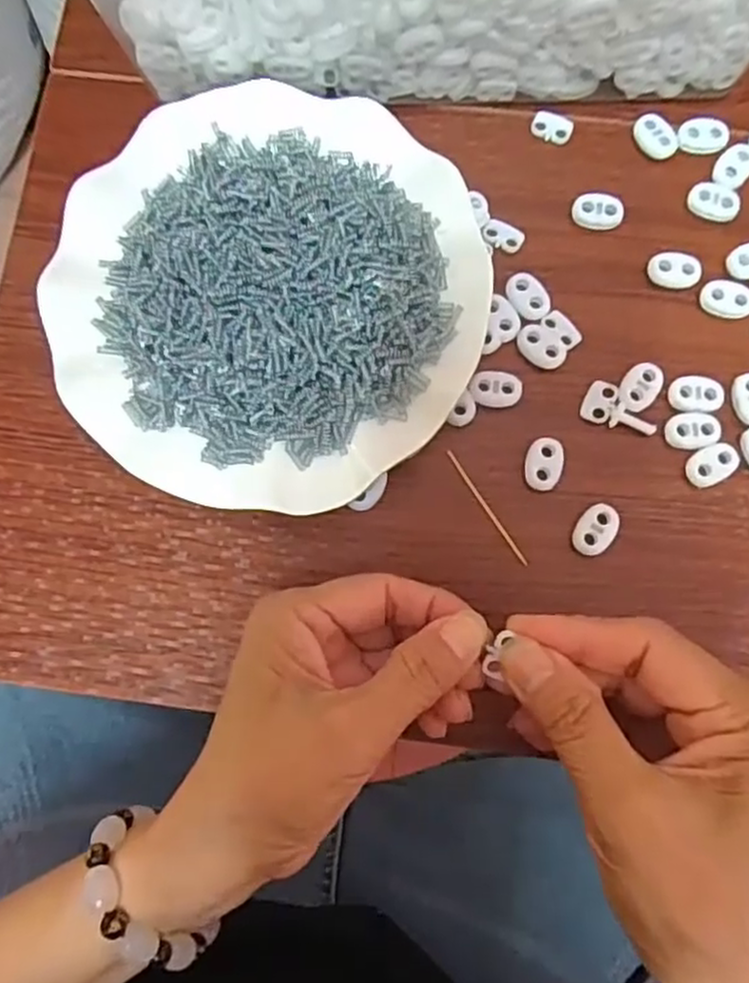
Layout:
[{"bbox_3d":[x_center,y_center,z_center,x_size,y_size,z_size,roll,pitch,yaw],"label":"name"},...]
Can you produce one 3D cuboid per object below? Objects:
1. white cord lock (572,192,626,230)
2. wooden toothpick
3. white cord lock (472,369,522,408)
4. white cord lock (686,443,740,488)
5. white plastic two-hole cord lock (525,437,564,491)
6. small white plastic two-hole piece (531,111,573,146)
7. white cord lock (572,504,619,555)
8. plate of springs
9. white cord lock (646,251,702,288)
[{"bbox_3d":[0.102,-0.127,0.322,0.023,0.006,0.015,9,82,4],"label":"white cord lock"},{"bbox_3d":[0.048,0.007,0.302,0.004,0.004,0.058,-32,81,-3],"label":"wooden toothpick"},{"bbox_3d":[0.053,-0.045,0.309,0.021,0.004,0.016,-4,81,2],"label":"white cord lock"},{"bbox_3d":[0.144,-0.012,0.300,0.023,0.004,0.015,-26,81,-2],"label":"white cord lock"},{"bbox_3d":[0.073,-0.012,0.303,0.015,0.004,0.022,8,82,4],"label":"white plastic two-hole cord lock"},{"bbox_3d":[0.084,-0.172,0.332,0.020,0.004,0.012,29,84,6],"label":"small white plastic two-hole piece"},{"bbox_3d":[0.093,0.016,0.298,0.016,0.004,0.024,30,84,6],"label":"white cord lock"},{"bbox_3d":[-0.046,-0.086,0.309,0.178,0.027,0.182,0,81,2],"label":"plate of springs"},{"bbox_3d":[0.134,-0.098,0.315,0.023,0.006,0.015,9,82,4],"label":"white cord lock"}]

